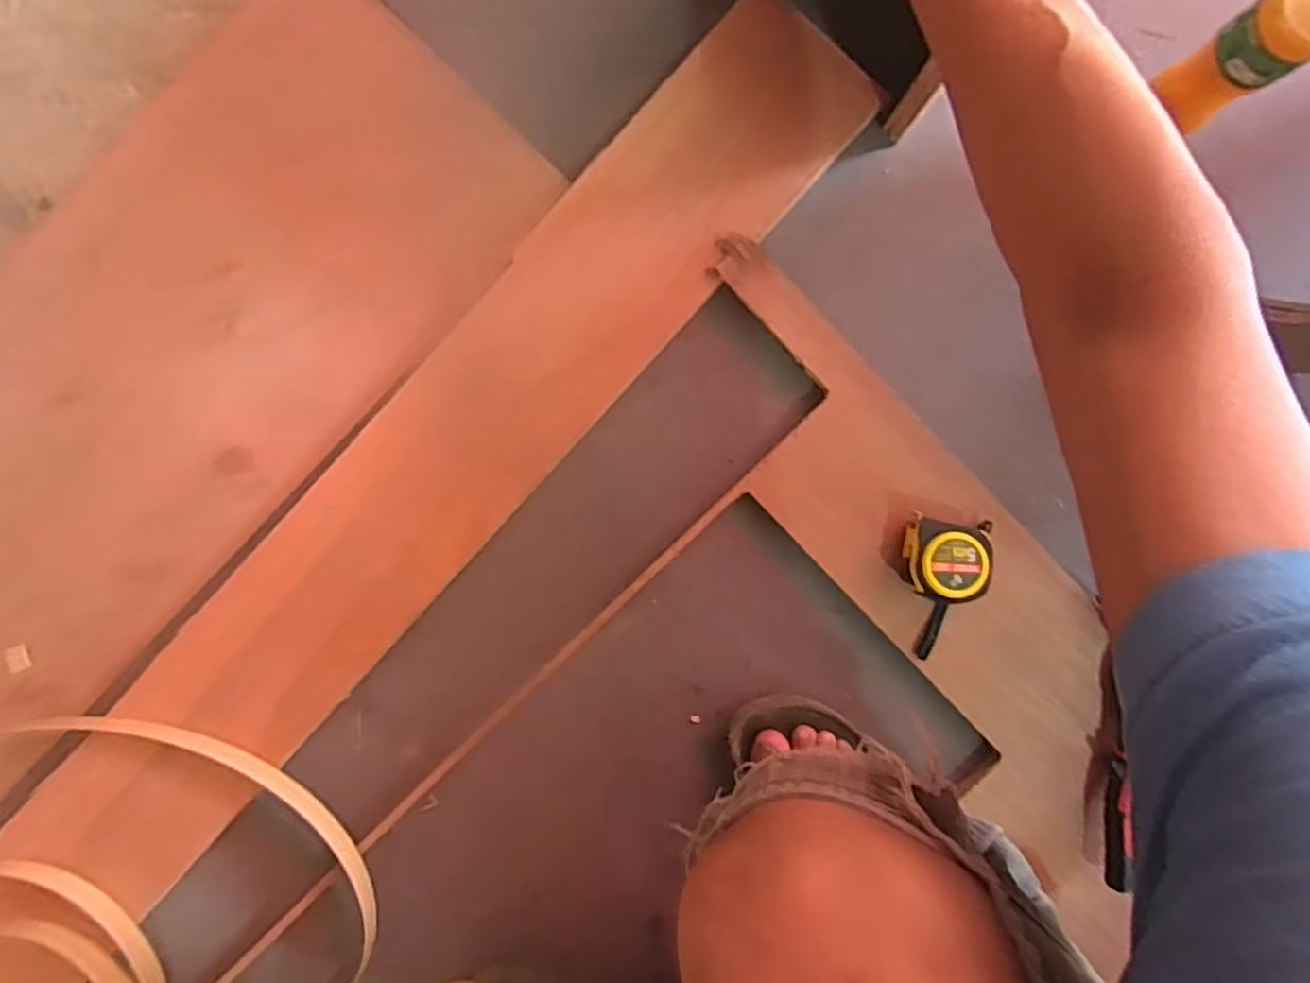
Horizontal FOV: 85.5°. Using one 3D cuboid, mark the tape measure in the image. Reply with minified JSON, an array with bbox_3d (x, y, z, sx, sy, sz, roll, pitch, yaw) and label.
[{"bbox_3d":[0.224,0.077,0.559,0.060,0.050,0.112,10,92,-1],"label":"tape measure"}]

